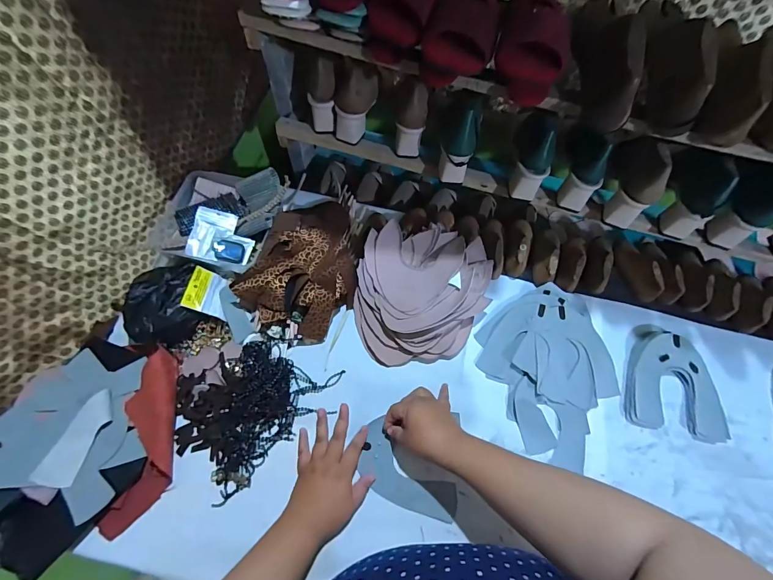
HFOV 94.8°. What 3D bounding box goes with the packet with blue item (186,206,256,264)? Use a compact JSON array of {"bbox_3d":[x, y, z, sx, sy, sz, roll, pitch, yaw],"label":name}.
[{"bbox_3d":[-0.306,-0.100,0.662,0.108,0.018,0.099,10,72,-20],"label":"packet with blue item"}]

